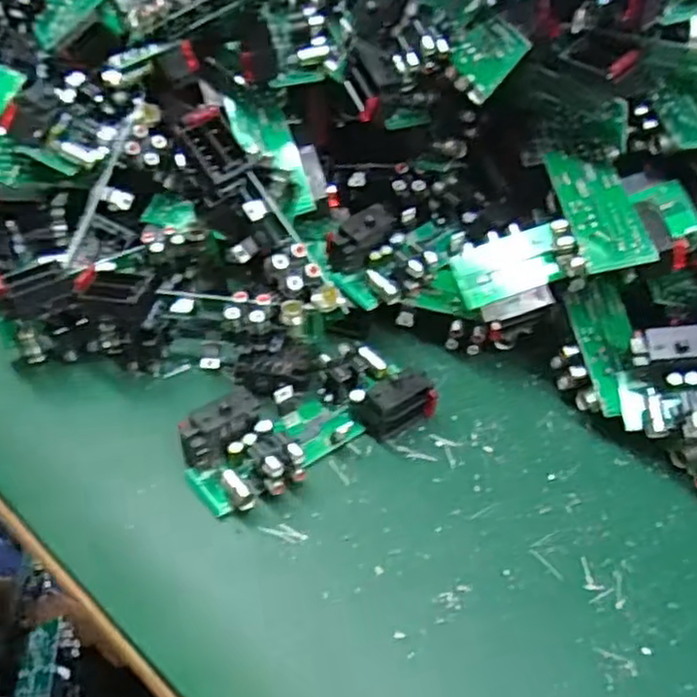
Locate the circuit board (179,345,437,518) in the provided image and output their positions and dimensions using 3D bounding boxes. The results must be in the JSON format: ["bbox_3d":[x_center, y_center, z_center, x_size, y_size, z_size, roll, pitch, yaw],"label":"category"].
[{"bbox_3d":[-0.022,0.039,0.402,0.135,0.032,0.057,-26,51,-27],"label":"circuit board"}]

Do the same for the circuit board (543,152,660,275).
[{"bbox_3d":[0.142,-0.082,0.414,0.037,0.005,0.098,-12,51,10],"label":"circuit board"}]

